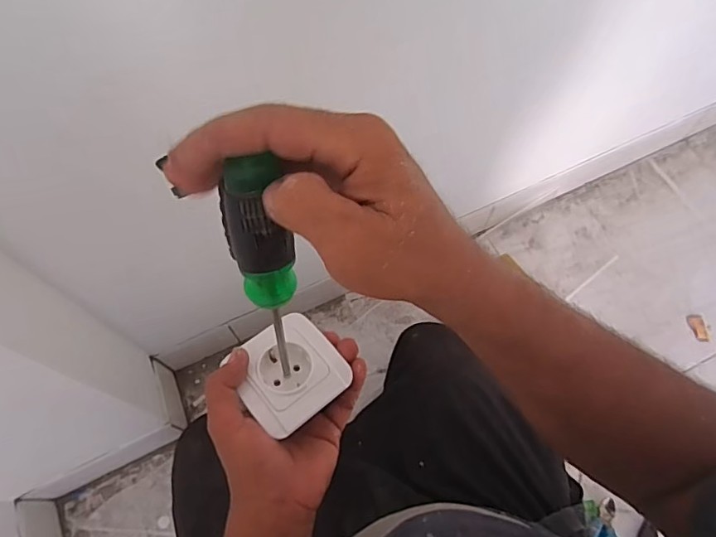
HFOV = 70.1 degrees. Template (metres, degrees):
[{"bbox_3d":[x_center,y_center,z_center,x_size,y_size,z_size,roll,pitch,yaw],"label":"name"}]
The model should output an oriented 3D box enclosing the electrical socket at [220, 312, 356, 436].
[{"bbox_3d":[-0.052,0.081,0.394,0.074,0.021,0.072,-39,72,-17],"label":"electrical socket"}]

